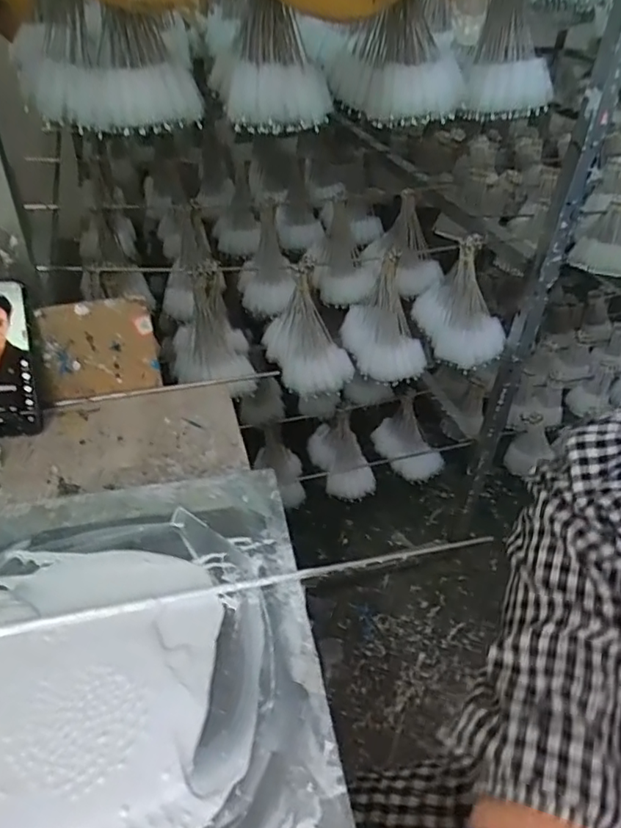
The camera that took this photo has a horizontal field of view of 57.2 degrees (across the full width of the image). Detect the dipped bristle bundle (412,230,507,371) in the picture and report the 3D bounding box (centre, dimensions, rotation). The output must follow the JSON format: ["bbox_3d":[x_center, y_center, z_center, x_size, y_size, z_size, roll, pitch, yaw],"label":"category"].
[{"bbox_3d":[0.269,-0.208,1.021,0.093,0.210,0.197,-16,46,-20],"label":"dipped bristle bundle"}]

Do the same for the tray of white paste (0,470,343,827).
[{"bbox_3d":[-0.164,0.181,0.416,0.325,0.019,0.340,-5,38,-11],"label":"tray of white paste"}]

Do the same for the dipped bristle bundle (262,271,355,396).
[{"bbox_3d":[0.000,-0.142,0.942,0.114,0.168,0.158,-12,45,-17],"label":"dipped bristle bundle"}]

